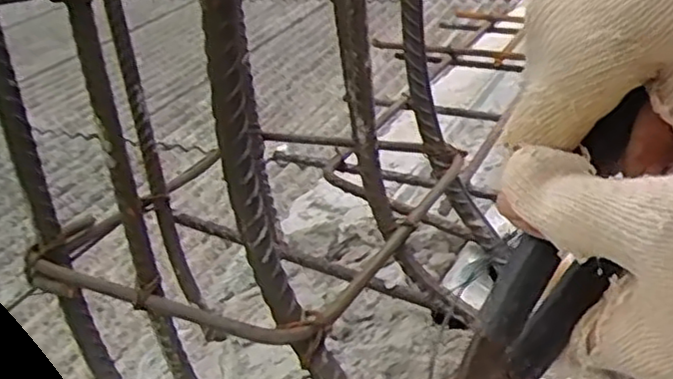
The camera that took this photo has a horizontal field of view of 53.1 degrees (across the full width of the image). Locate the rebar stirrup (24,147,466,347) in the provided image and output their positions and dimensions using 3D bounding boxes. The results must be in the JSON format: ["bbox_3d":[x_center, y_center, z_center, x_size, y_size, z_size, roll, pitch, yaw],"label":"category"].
[{"bbox_3d":[-0.047,0.014,0.383,0.185,0.019,0.195,8,29,26],"label":"rebar stirrup"}]

